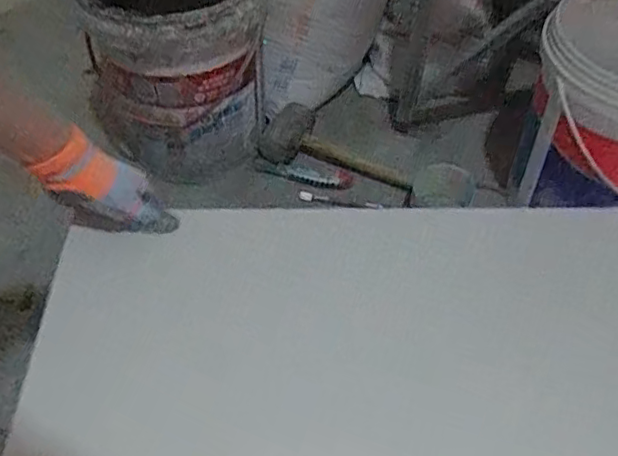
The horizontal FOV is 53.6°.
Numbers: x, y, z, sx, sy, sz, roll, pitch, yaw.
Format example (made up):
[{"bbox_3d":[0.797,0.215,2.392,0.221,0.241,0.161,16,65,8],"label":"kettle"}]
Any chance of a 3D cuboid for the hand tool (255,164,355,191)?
[{"bbox_3d":[-0.008,-0.097,1.164,0.182,0.035,0.031,9,53,7],"label":"hand tool"}]

